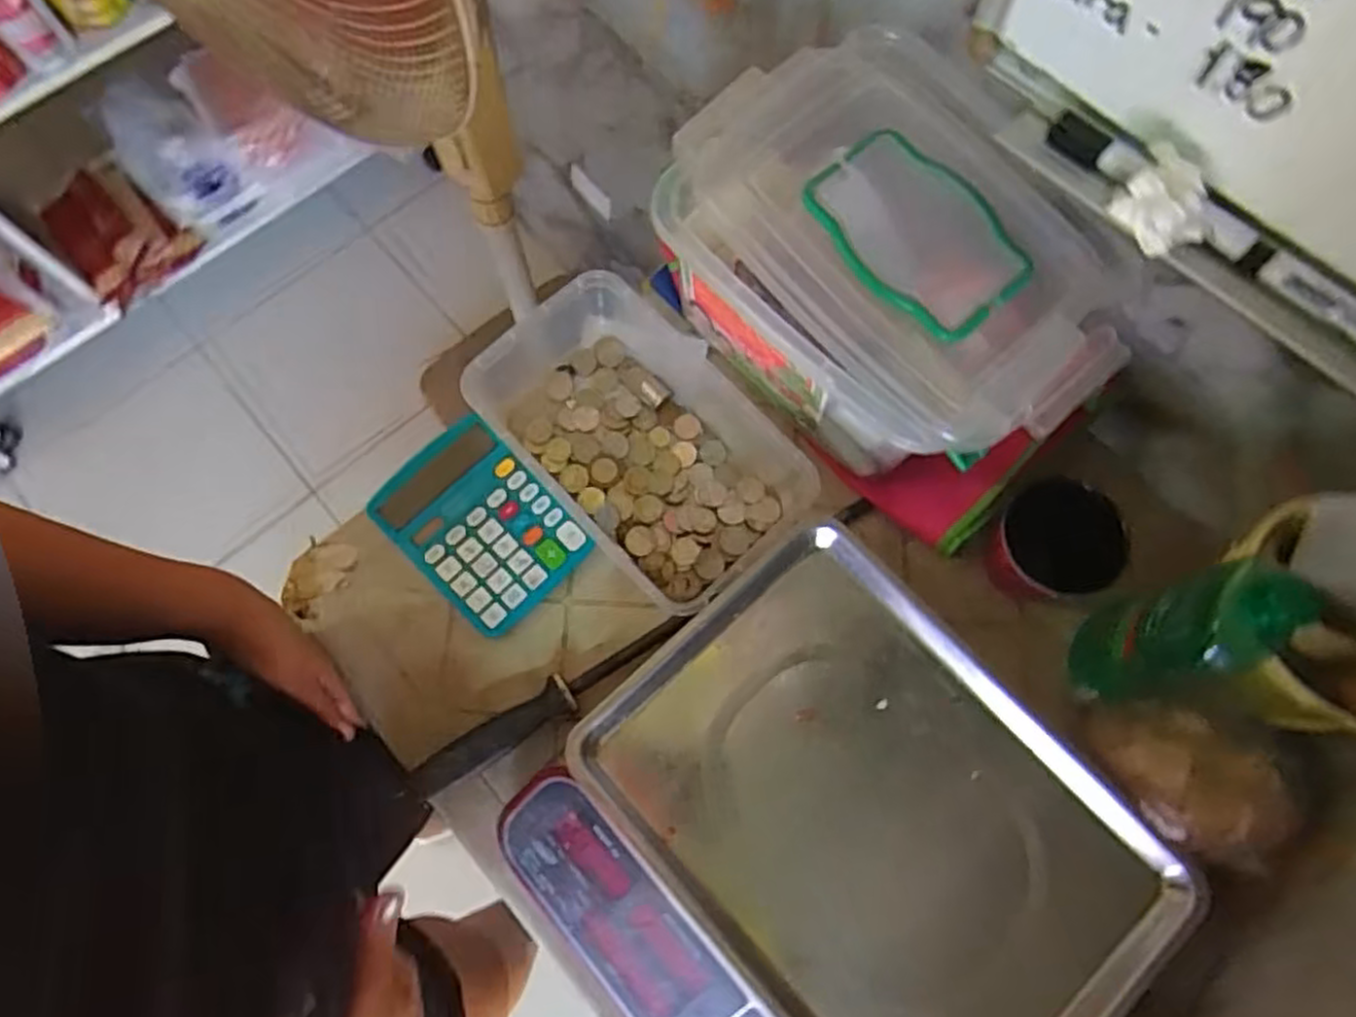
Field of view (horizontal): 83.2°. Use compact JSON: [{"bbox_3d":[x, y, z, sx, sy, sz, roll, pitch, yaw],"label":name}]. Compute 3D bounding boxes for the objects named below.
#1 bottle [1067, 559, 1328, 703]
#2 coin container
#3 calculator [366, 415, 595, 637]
[{"bbox_3d":[0.320,0.083,0.505,0.057,0.190,0.071,-16,74,-5],"label":"bottle"},{"bbox_3d":[-0.026,-0.062,0.613,0.180,0.072,0.267,-43,78,-12],"label":"coin container"},{"bbox_3d":[-0.155,0.015,0.599,0.111,0.037,0.142,-43,78,-12],"label":"calculator"}]

